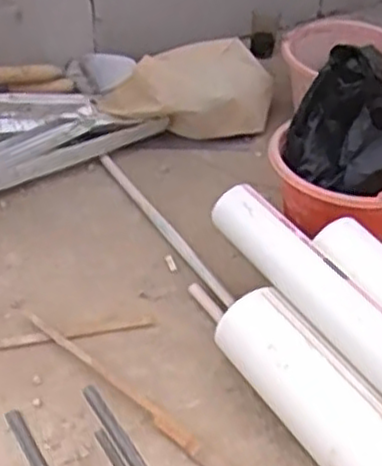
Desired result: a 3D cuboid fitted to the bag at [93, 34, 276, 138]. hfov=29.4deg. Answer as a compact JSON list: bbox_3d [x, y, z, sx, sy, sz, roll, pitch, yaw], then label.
[{"bbox_3d":[0.015,-0.272,1.389,0.357,0.159,0.175,-29,50,-31],"label":"bag"}]

